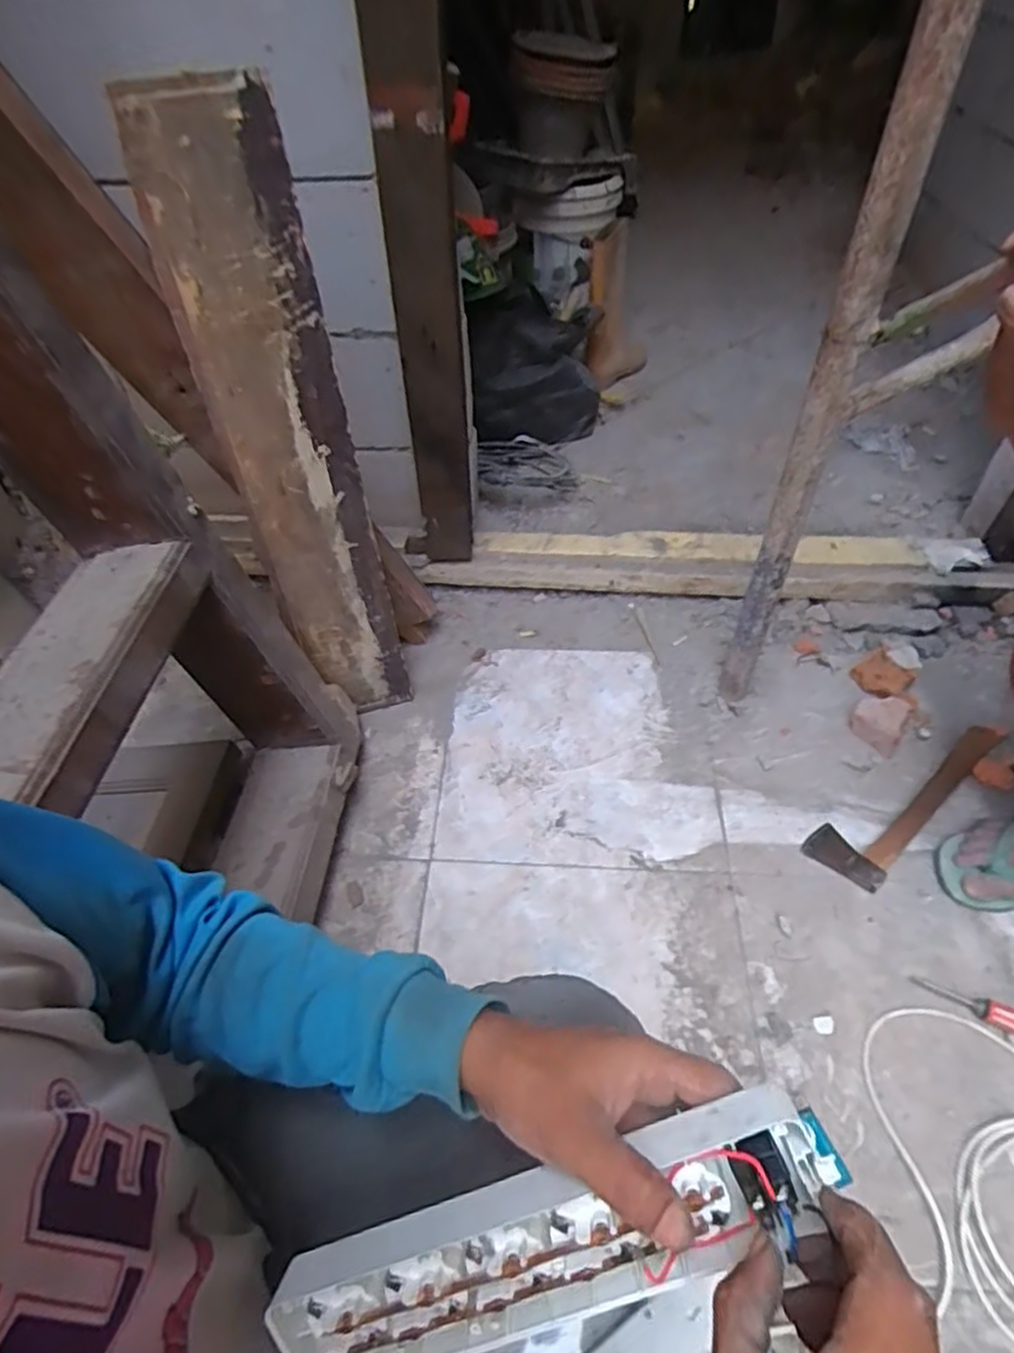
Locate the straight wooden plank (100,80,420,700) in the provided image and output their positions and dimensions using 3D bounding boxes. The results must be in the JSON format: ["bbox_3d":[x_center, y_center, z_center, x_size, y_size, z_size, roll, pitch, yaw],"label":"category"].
[{"bbox_3d":[-0.271,-0.266,0.876,0.156,0.761,0.048,-11,37,-4],"label":"straight wooden plank"}]

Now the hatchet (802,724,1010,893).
[{"bbox_3d":[0.566,0.159,0.956,0.359,0.023,0.095,-34,55,-23],"label":"hatchet"}]

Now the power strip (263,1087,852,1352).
[{"bbox_3d":[0.017,0.268,0.315,0.275,0.019,0.059,-26,81,9],"label":"power strip"}]

